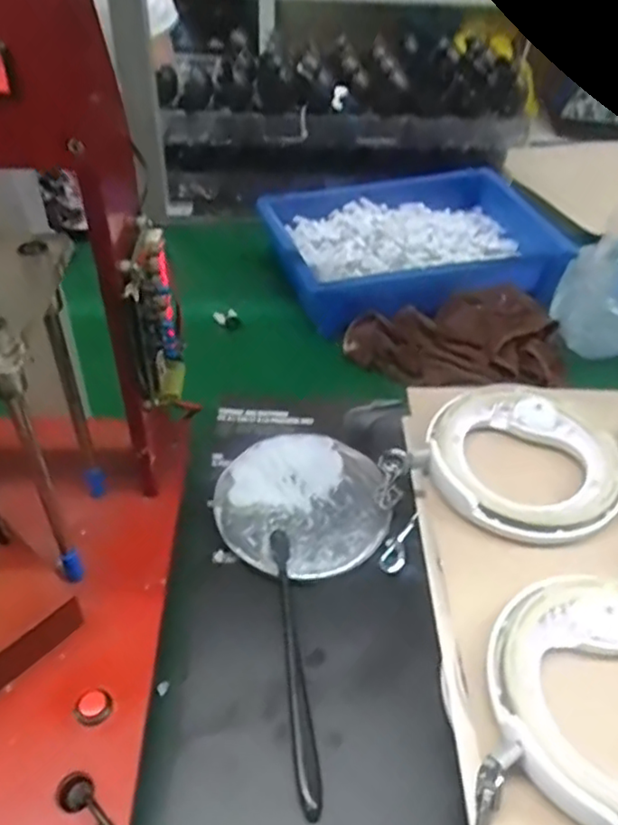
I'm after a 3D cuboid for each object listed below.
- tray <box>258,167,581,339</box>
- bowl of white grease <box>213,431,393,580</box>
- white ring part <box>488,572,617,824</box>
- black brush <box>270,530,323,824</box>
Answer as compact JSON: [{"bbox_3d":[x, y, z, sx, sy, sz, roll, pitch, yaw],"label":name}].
[{"bbox_3d":[0.125,-0.199,0.757,0.354,0.047,0.245,-13,44,-17],"label":"tray"},{"bbox_3d":[-0.003,0.066,0.500,0.122,0.017,0.125,2,42,-1],"label":"bowl of white grease"},{"bbox_3d":[0.157,0.148,0.335,0.130,0.024,0.125,2,42,-1],"label":"white ring part"},{"bbox_3d":[-0.009,0.152,0.409,0.014,0.023,0.175,-4,42,-7],"label":"black brush"}]

